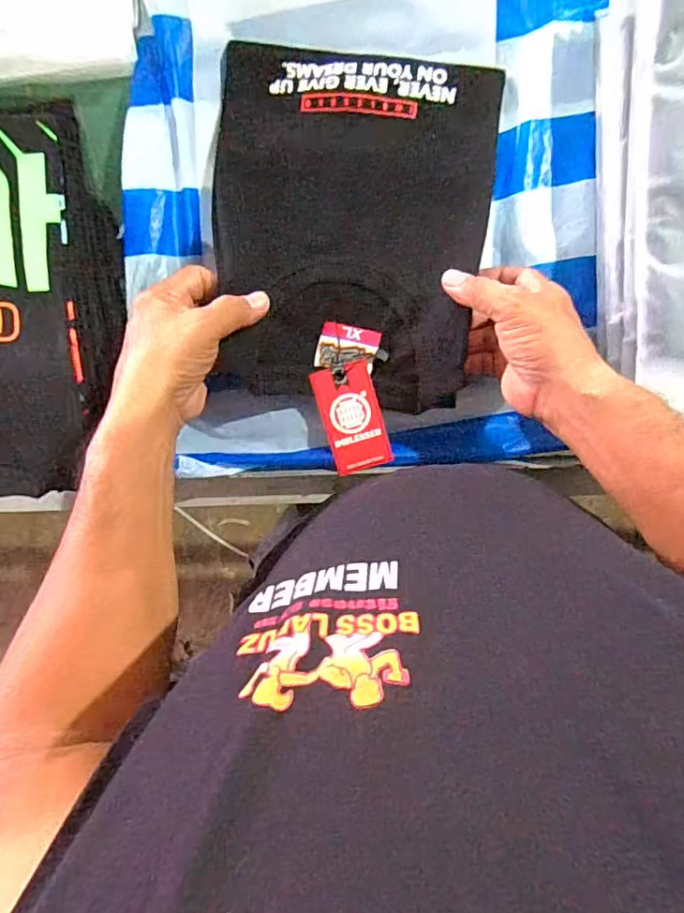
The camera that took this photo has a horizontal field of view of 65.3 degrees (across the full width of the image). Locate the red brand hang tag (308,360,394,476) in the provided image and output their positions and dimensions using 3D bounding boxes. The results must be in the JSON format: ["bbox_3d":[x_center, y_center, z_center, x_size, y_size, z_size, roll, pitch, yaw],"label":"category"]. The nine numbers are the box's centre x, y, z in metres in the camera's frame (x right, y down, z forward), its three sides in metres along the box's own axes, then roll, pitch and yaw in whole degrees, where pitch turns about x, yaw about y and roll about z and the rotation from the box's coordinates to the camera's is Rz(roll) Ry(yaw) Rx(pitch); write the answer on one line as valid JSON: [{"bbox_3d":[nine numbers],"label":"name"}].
[{"bbox_3d":[0.010,-0.032,0.458,0.050,0.004,0.091,-16,100,3],"label":"red brand hang tag"}]

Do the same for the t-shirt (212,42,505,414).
[{"bbox_3d":[0.003,-0.184,0.436,0.221,0.032,0.274,6,98,2],"label":"t-shirt"}]

